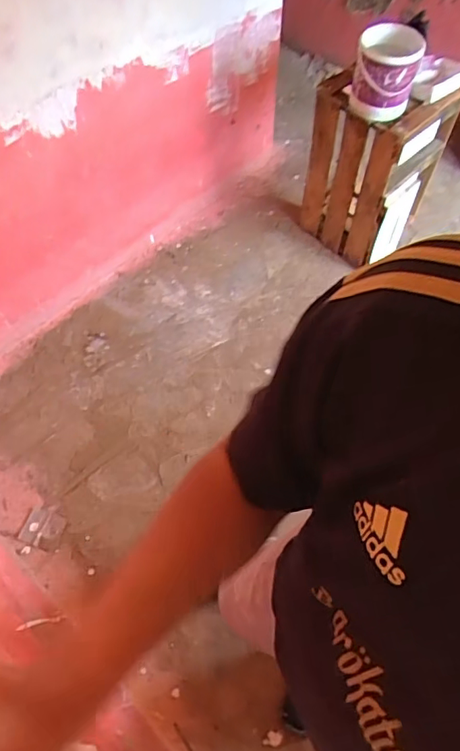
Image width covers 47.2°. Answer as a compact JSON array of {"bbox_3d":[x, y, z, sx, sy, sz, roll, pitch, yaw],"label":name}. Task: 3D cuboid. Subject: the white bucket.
[{"bbox_3d":[0.486,-0.949,1.653,0.185,0.209,0.242,15,62,11],"label":"white bucket"}]

